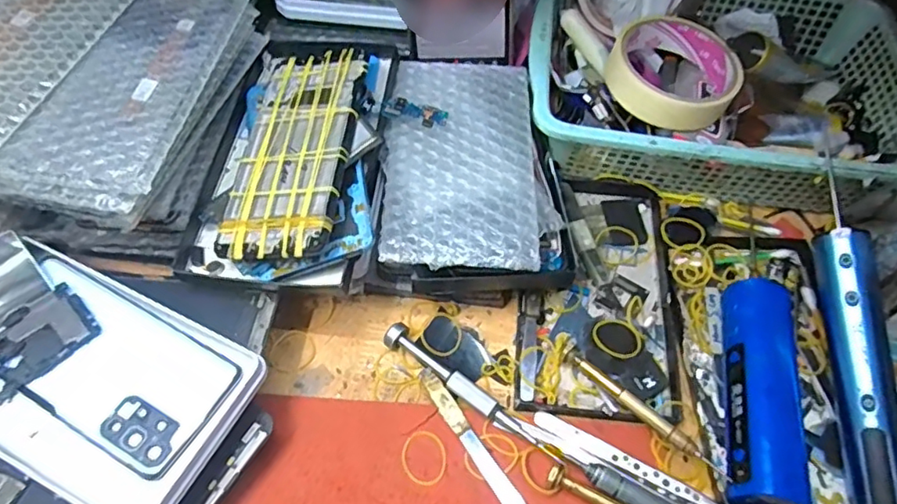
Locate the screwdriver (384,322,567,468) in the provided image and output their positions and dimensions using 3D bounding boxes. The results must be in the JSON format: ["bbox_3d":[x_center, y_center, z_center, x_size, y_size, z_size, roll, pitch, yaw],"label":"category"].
[{"bbox_3d":[0.014,0.084,0.351,0.126,0.013,0.013,33,63,18],"label":"screwdriver"}]

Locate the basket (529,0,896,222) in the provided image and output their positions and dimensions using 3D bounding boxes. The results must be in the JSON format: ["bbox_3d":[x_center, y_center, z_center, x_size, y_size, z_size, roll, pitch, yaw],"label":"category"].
[{"bbox_3d":[0.197,-0.123,0.450,0.268,0.075,0.190,10,58,4],"label":"basket"}]

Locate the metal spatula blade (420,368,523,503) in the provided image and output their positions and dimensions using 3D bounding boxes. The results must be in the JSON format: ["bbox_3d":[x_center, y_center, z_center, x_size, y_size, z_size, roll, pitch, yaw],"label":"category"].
[{"bbox_3d":[0.021,0.119,0.331,0.012,0.004,0.126,-30,63,-19],"label":"metal spatula blade"}]

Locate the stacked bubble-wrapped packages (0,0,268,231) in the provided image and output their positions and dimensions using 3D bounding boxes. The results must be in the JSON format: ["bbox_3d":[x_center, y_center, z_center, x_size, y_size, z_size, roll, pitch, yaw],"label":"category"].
[{"bbox_3d":[-0.245,-0.095,0.372,0.206,0.085,0.175,7,58,3],"label":"stacked bubble-wrapped packages"}]

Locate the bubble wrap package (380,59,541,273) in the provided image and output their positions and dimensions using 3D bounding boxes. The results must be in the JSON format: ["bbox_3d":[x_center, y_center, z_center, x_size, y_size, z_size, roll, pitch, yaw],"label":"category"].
[{"bbox_3d":[0.008,-0.065,0.377,0.093,0.011,0.168,1,58,-1],"label":"bubble wrap package"}]

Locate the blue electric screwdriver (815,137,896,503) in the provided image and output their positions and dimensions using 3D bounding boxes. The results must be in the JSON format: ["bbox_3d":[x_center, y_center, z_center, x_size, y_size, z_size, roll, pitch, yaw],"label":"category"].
[{"bbox_3d":[0.235,0.044,0.339,0.032,0.022,0.195,2,74,0],"label":"blue electric screwdriver"}]

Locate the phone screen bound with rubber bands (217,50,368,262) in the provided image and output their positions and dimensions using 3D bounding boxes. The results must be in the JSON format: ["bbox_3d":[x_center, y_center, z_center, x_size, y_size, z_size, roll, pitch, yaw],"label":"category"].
[{"bbox_3d":[-0.095,-0.065,0.365,0.071,0.007,0.149,-3,61,14],"label":"phone screen bound with rubber bands"}]

